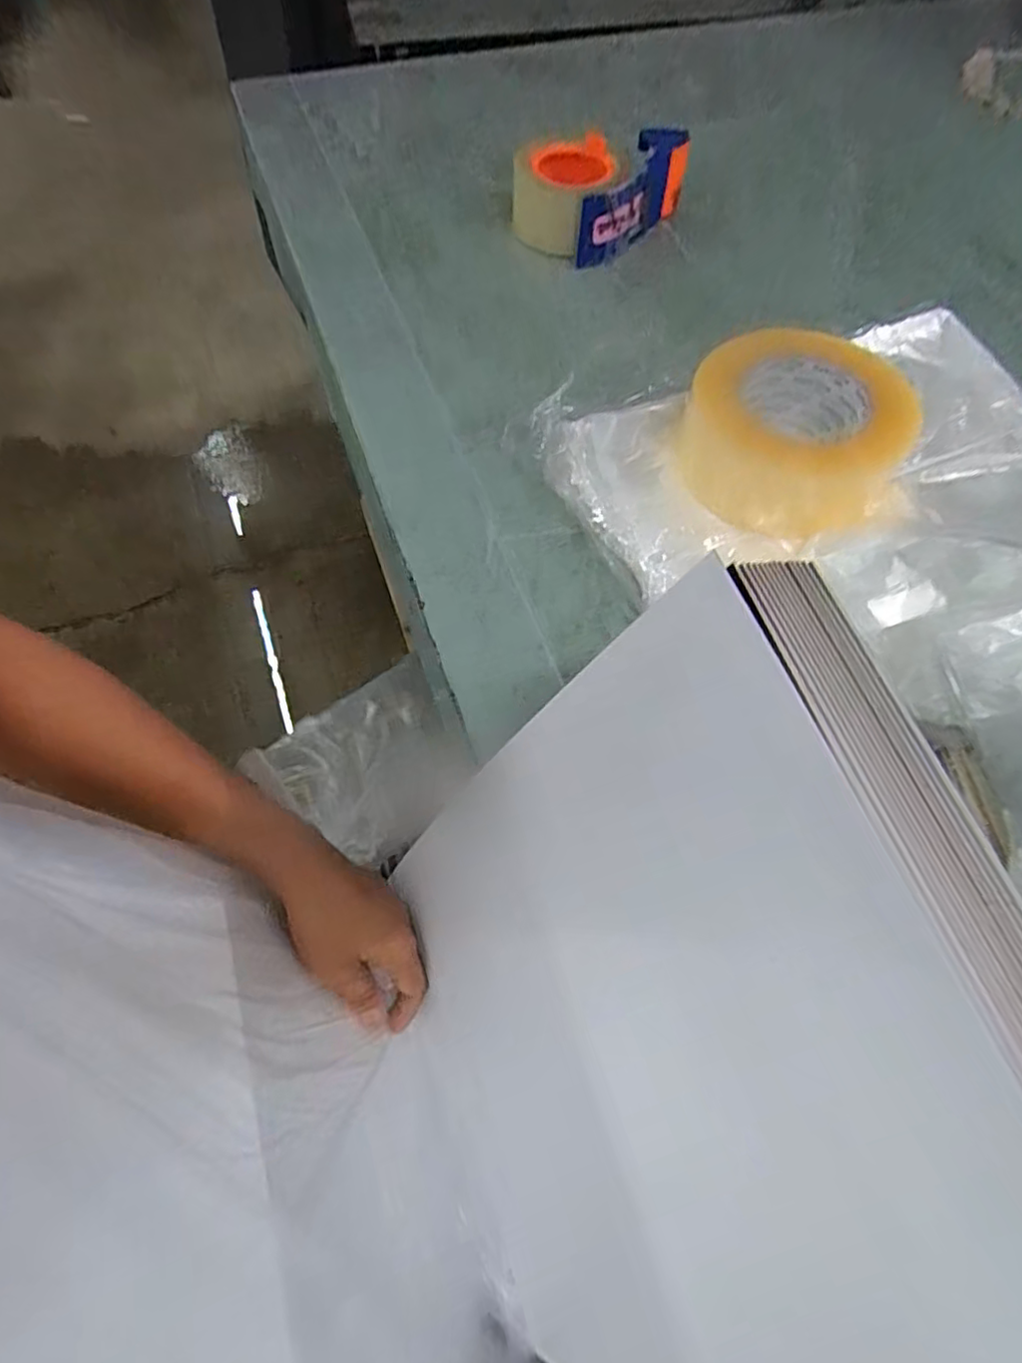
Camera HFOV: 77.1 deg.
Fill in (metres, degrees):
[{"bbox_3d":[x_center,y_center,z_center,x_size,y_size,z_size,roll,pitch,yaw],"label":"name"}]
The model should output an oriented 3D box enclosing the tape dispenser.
[{"bbox_3d":[0.081,-0.446,0.579,0.101,0.058,0.149,41,69,17],"label":"tape dispenser"}]

